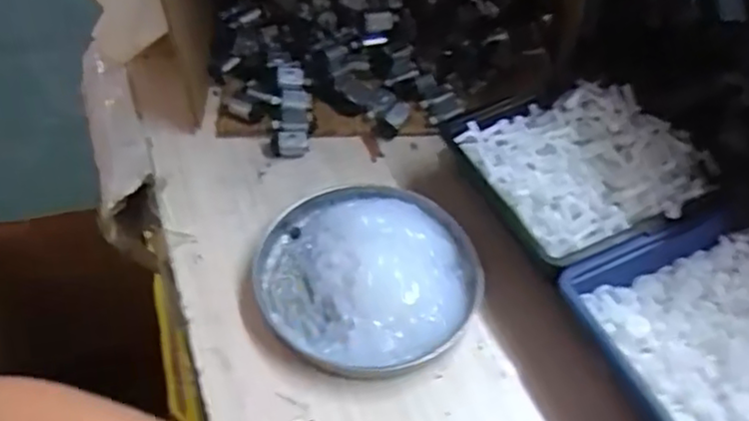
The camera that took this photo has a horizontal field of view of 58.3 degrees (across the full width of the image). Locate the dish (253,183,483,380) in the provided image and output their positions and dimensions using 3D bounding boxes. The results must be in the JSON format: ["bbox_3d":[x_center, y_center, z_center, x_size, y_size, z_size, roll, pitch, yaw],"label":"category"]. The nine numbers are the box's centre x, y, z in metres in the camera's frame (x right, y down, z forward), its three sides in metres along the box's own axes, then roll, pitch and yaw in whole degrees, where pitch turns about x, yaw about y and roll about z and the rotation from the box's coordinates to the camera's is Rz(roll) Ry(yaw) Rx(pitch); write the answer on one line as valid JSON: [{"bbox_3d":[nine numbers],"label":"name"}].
[{"bbox_3d":[-0.004,0.036,0.444,0.142,0.035,0.142,2,51,-2],"label":"dish"}]

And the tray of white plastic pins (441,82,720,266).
[{"bbox_3d":[0.146,-0.034,0.460,0.143,0.039,0.141,-17,54,-16],"label":"tray of white plastic pins"}]

